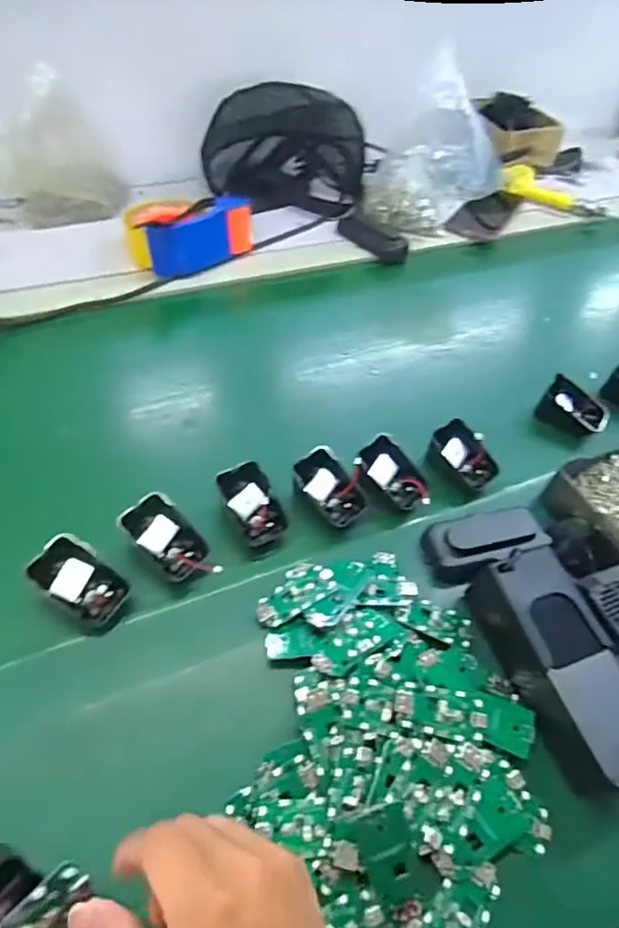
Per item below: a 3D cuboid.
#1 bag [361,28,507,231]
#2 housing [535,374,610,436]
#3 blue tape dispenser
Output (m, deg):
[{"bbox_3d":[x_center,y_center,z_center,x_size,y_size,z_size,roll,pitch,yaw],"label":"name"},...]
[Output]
[{"bbox_3d":[0.170,-0.419,0.773,0.147,0.202,0.140,-2,50,-8],"label":"bag"},{"bbox_3d":[0.280,-0.058,0.608,0.043,0.039,0.069,-35,61,-30],"label":"housing"},{"bbox_3d":[-0.161,-0.300,0.732,0.153,0.064,0.097,-22,55,-22],"label":"blue tape dispenser"}]

